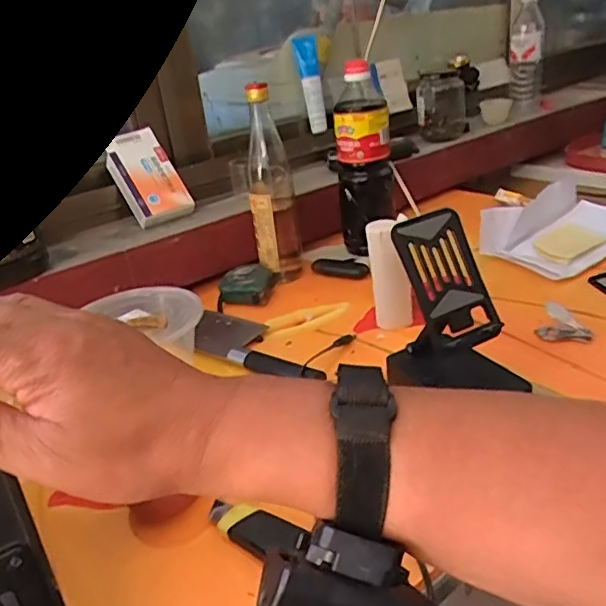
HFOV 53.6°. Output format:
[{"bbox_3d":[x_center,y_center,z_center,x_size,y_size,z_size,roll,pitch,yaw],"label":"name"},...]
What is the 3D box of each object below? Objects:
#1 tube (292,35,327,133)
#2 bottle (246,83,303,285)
[{"bbox_3d":[0.013,-0.369,1.014,0.040,0.151,0.033,-8,27,-3],"label":"tube"},{"bbox_3d":[-0.043,-0.155,0.813,0.062,0.253,0.070,-7,27,0],"label":"bottle"}]

